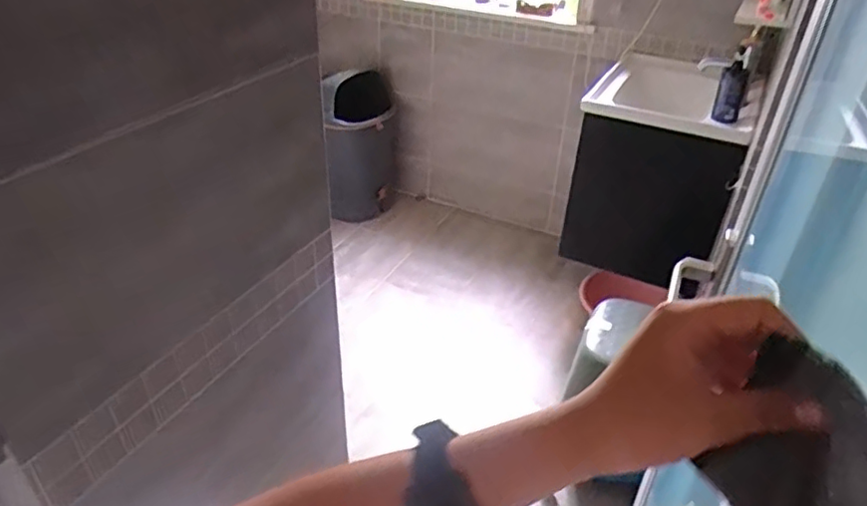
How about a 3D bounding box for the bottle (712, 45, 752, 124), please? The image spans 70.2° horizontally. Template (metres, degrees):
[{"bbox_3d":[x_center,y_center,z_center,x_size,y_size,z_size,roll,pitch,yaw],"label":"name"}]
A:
[{"bbox_3d":[0.820,-0.455,1.689,0.071,0.172,0.077,16,37,19],"label":"bottle"}]

